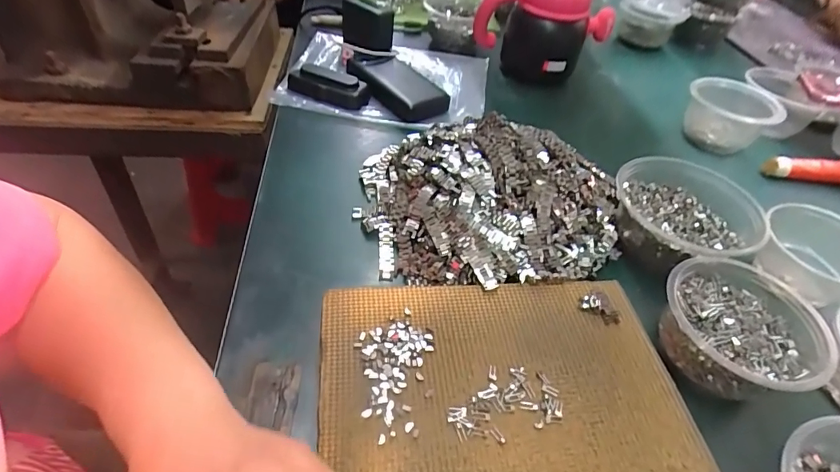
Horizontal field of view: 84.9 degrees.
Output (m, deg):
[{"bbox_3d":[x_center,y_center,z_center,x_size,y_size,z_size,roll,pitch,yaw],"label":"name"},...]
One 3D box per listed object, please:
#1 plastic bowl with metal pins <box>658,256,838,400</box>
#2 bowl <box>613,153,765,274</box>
[{"bbox_3d":[0.257,0.070,0.367,0.127,0.054,0.108,-27,53,-29],"label":"plastic bowl with metal pins"},{"bbox_3d":[0.256,-0.020,0.454,0.126,0.057,0.129,22,47,17],"label":"bowl"}]

